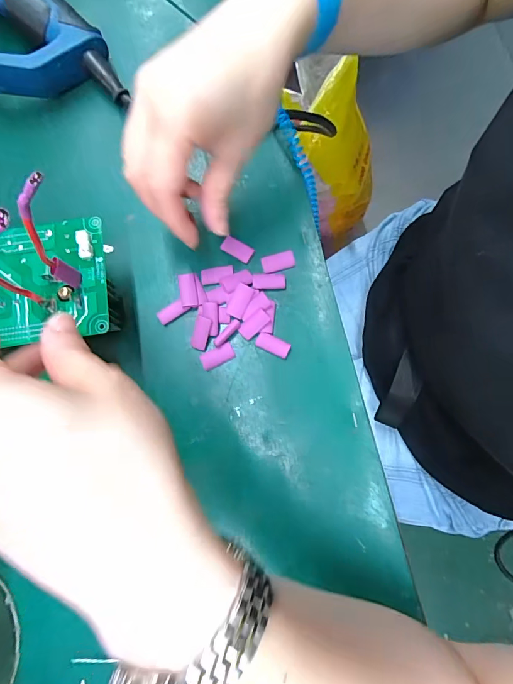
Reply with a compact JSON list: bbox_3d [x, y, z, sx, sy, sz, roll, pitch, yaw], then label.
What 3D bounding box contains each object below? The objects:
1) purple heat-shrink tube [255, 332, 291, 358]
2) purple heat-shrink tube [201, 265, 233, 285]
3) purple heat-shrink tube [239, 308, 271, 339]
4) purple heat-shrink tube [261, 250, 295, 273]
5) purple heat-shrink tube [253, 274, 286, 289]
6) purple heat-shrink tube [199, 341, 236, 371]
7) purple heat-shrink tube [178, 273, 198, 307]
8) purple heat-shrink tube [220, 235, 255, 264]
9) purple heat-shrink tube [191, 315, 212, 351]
[{"bbox_3d":[0.012,0.002,0.282,0.025,0.004,0.012,23,81,6],"label":"purple heat-shrink tube"},{"bbox_3d":[-0.030,-0.052,0.293,0.025,0.004,0.012,-7,79,1],"label":"purple heat-shrink tube"},{"bbox_3d":[-0.002,-0.013,0.283,0.025,0.004,0.012,-43,81,10],"label":"purple heat-shrink tube"},{"bbox_3d":[0.017,-0.063,0.294,0.025,0.004,0.013,-15,79,0],"label":"purple heat-shrink tube"},{"bbox_3d":[0.010,-0.047,0.291,0.025,0.004,0.012,-3,79,2],"label":"purple heat-shrink tube"},{"bbox_3d":[-0.029,0.011,0.283,0.025,0.004,0.013,-26,79,-3],"label":"purple heat-shrink tube"},{"bbox_3d":[-0.052,-0.039,0.290,0.013,0.005,0.026,-12,79,0],"label":"purple heat-shrink tube"},{"bbox_3d":[-0.015,-0.072,0.298,0.025,0.006,0.012,29,82,7],"label":"purple heat-shrink tube"},{"bbox_3d":[-0.041,-0.007,0.283,0.012,0.004,0.024,16,100,4],"label":"purple heat-shrink tube"}]

